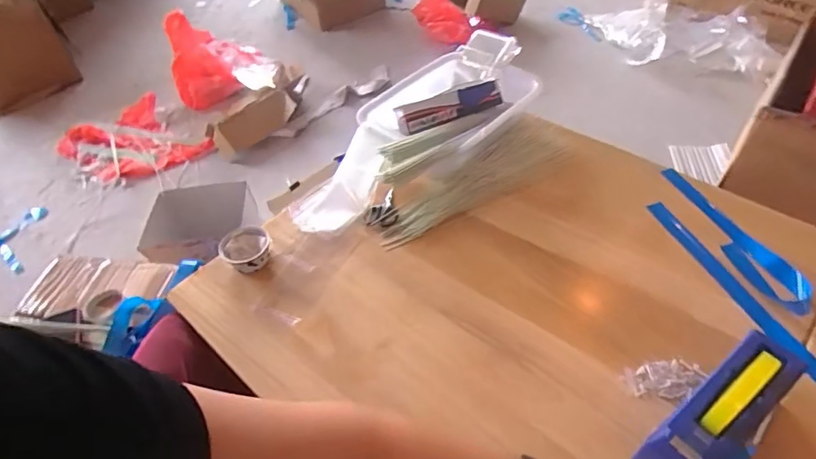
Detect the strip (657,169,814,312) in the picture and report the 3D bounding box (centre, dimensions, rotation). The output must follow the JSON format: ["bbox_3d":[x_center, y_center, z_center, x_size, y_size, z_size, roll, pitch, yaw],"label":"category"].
[{"bbox_3d":[0.534,-0.001,0.842,0.069,0.020,0.331,-9,46,-3],"label":"strip"}]

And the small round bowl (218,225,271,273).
[{"bbox_3d":[-0.277,0.034,0.879,0.082,0.034,0.080,-3,46,3],"label":"small round bowl"}]

